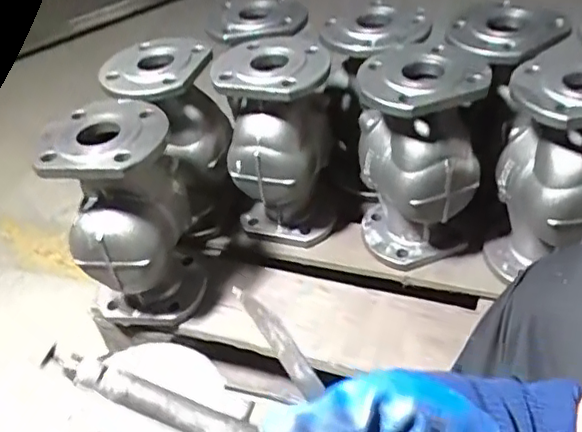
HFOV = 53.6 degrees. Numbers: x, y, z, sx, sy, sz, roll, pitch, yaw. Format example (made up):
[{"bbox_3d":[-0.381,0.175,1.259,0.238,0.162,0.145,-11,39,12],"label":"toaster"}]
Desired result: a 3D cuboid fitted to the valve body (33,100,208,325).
[{"bbox_3d":[-0.206,0.011,0.745,0.127,0.294,0.138,5,41,13],"label":"valve body"}]

